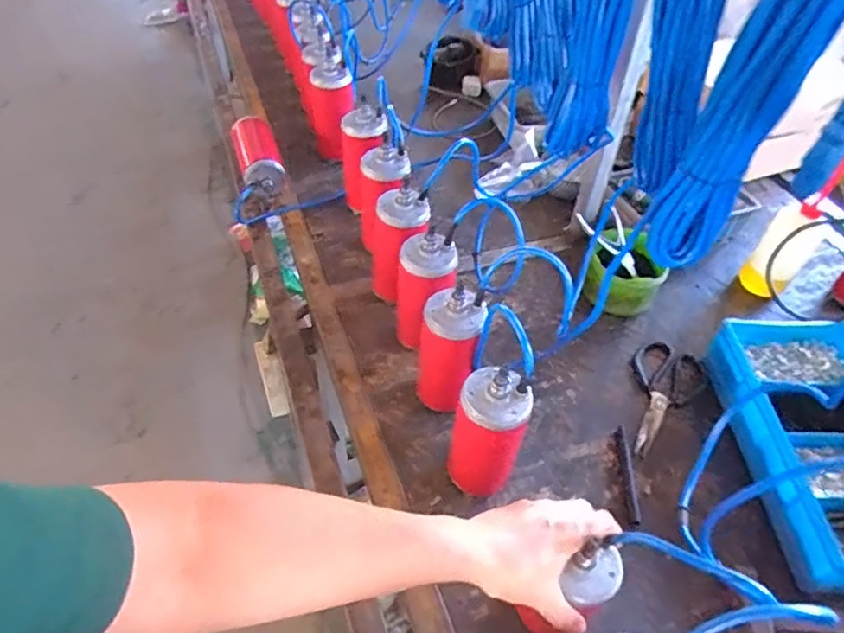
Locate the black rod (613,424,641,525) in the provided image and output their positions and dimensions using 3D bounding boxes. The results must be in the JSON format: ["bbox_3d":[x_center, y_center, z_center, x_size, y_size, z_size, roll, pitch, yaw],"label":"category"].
[{"bbox_3d":[0.260,0.200,0.727,0.015,0.010,0.128,4,48,0],"label":"black rod"}]

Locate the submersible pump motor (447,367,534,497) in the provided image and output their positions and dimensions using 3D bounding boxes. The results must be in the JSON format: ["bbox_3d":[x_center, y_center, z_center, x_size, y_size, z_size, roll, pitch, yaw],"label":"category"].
[{"bbox_3d":[0.075,0.137,0.658,0.076,0.186,0.060,14,49,8],"label":"submersible pump motor"}]

